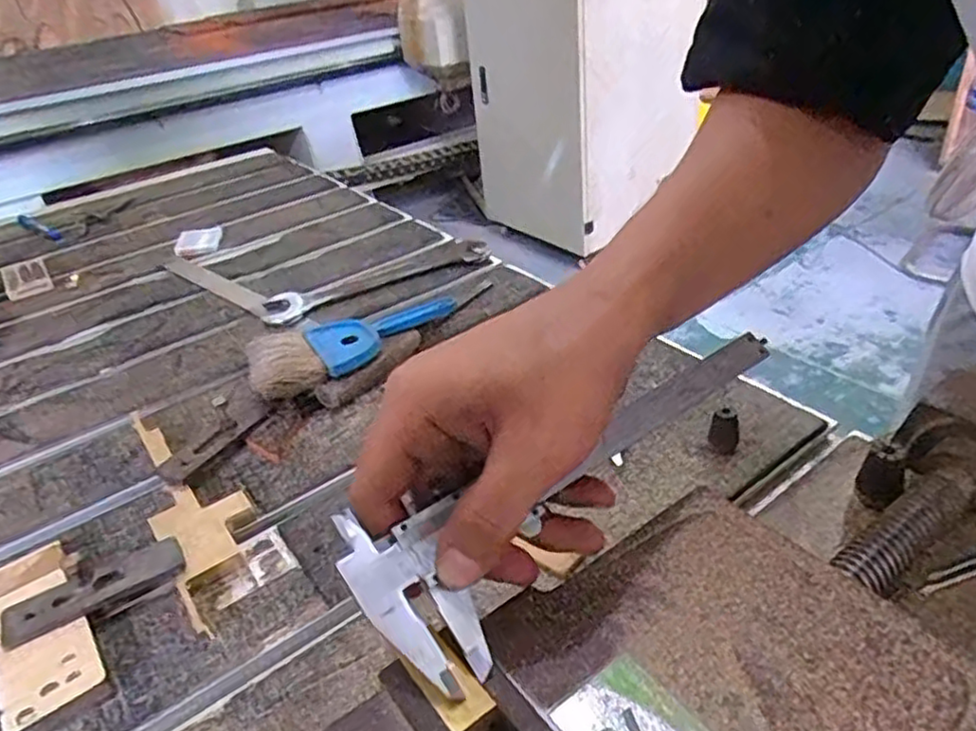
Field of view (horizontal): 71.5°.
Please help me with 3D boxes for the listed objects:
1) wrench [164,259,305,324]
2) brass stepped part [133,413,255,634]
[{"bbox_3d":[-0.296,-0.095,0.777,0.048,0.013,0.286,-33,41,-33],"label":"wrench"},{"bbox_3d":[-0.212,0.086,0.477,0.058,0.016,0.240,-26,38,-26],"label":"brass stepped part"}]

